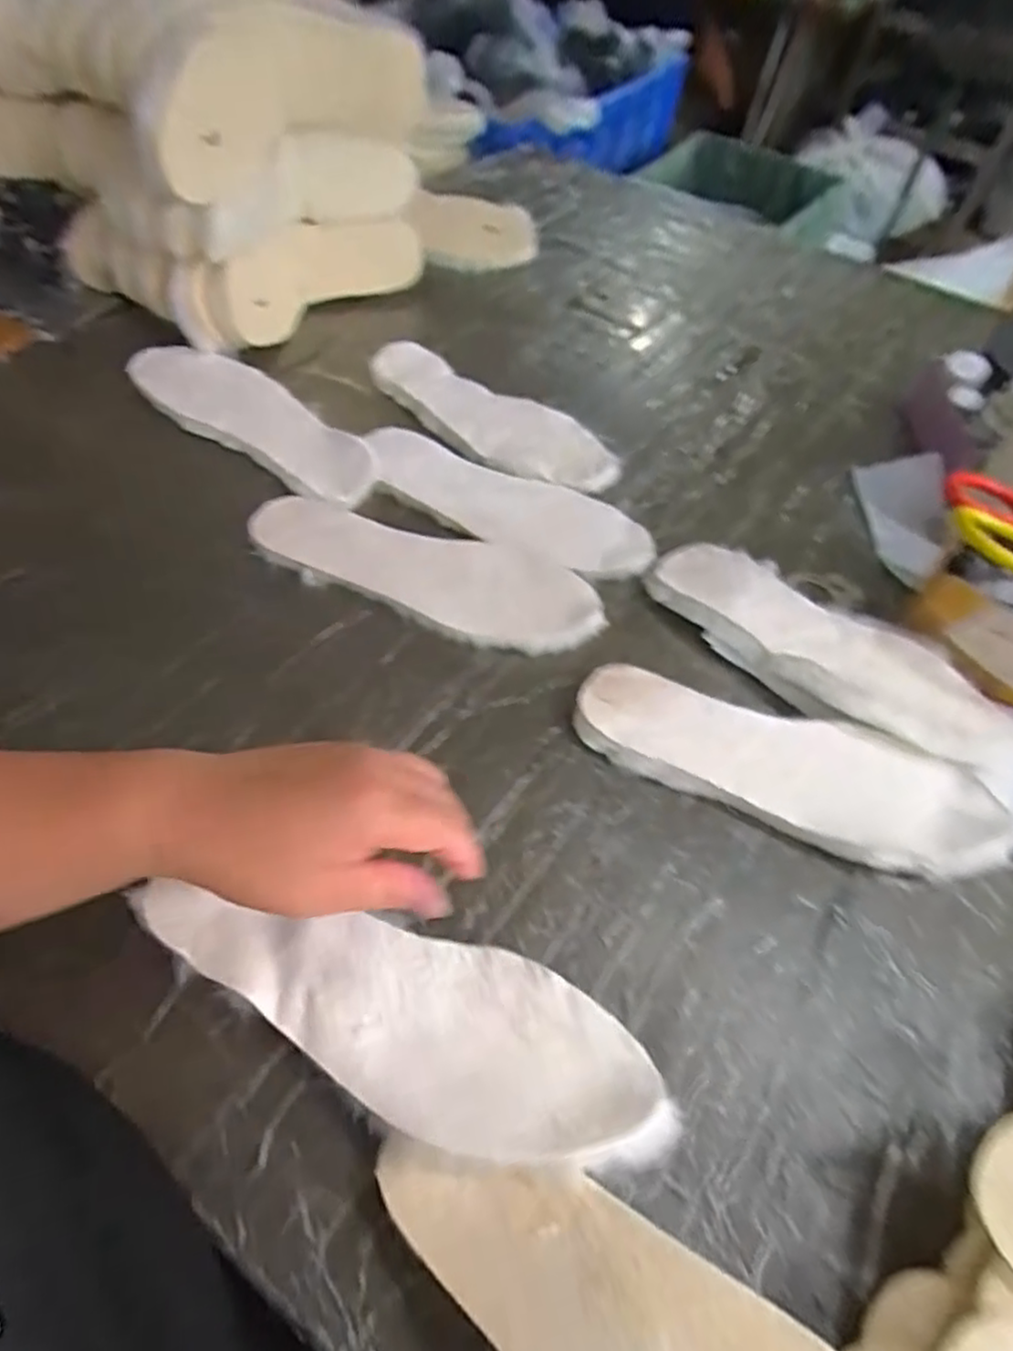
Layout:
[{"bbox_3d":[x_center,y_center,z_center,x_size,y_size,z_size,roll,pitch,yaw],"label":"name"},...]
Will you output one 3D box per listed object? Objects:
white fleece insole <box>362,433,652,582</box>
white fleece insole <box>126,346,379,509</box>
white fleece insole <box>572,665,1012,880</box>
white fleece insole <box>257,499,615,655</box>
[{"bbox_3d":[-0.003,-0.151,0.586,0.262,0.014,0.084,22,55,11],"label":"white fleece insole"},{"bbox_3d":[-0.219,-0.233,0.612,0.255,0.019,0.095,29,61,13],"label":"white fleece insole"},{"bbox_3d":[0.182,0.058,0.454,0.272,0.021,0.089,22,55,10],"label":"white fleece insole"},{"bbox_3d":[-0.062,-0.084,0.533,0.273,0.015,0.095,14,54,5],"label":"white fleece insole"}]

